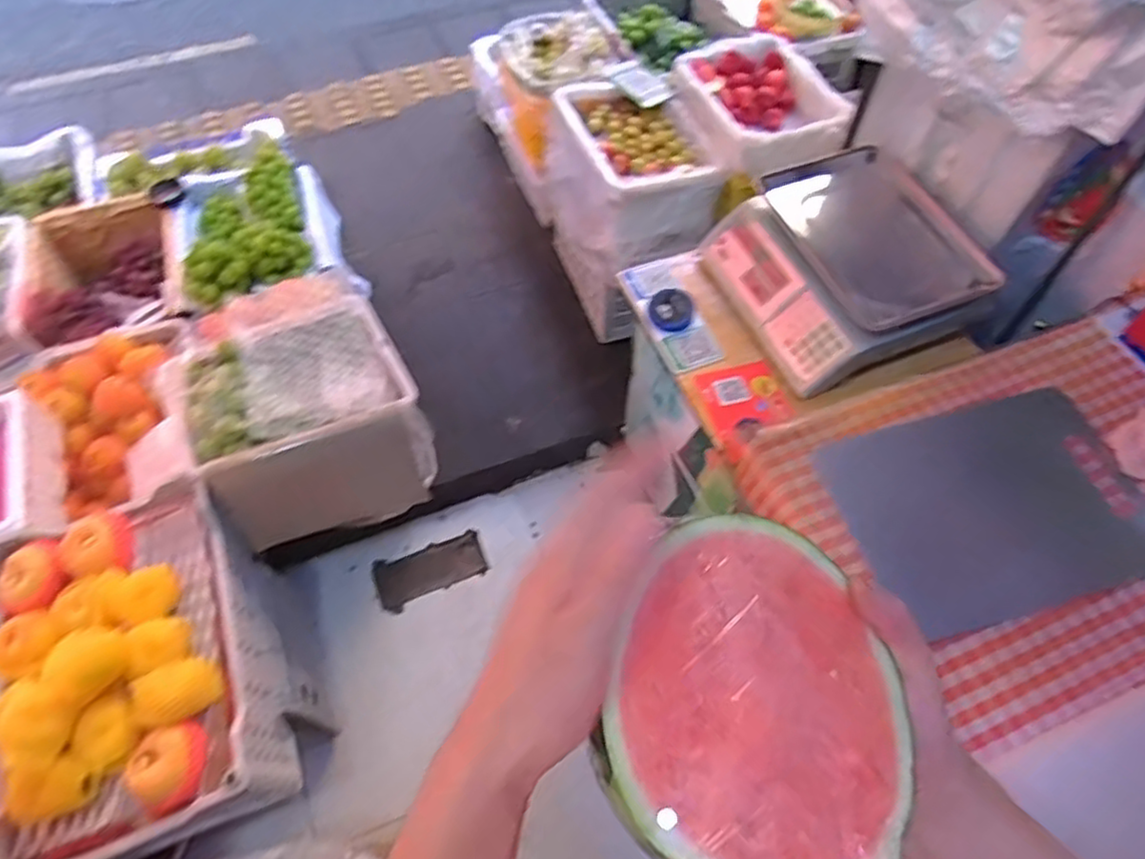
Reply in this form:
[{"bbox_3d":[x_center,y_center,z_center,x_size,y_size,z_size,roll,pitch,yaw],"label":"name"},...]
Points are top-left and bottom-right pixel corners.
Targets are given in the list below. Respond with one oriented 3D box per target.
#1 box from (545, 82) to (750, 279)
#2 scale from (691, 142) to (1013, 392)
[{"bbox_3d":[0.131,-0.603,1.618,0.319,0.222,0.440,-19,61,-11],"label":"box"},{"bbox_3d":[0.405,-0.274,1.082,0.312,0.112,0.384,-21,61,-11],"label":"scale"}]

